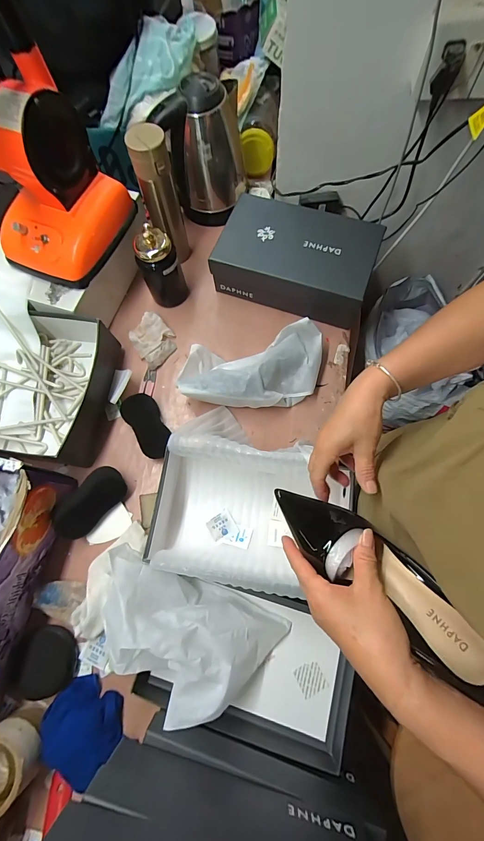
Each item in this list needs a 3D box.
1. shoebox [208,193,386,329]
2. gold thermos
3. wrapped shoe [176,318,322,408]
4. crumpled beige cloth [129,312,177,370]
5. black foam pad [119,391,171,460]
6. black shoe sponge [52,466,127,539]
[{"bbox_3d":[0.108,-0.322,0.656,0.289,0.114,0.168,19,75,7],"label":"shoebox"},{"bbox_3d":[-0.150,-0.411,0.615,0.064,0.229,0.058,-12,73,-2],"label":"gold thermos"},{"bbox_3d":[0.023,-0.090,0.604,0.266,0.076,0.131,-13,73,-2],"label":"wrapped shoe"},{"bbox_3d":[-0.183,-0.166,0.664,0.083,0.030,0.100,-42,76,-10],"label":"crumpled beige cloth"},{"bbox_3d":[-0.174,0.009,0.600,0.059,0.041,0.122,-30,75,-7],"label":"black foam pad"},{"bbox_3d":[-0.262,0.140,0.557,0.064,0.050,0.131,40,78,12],"label":"black shoe sponge"}]

